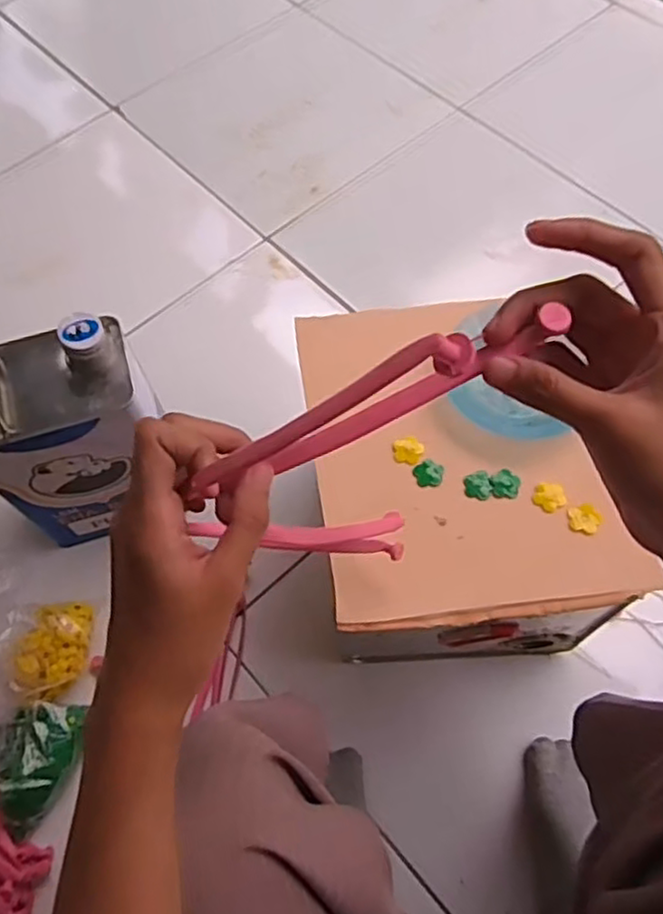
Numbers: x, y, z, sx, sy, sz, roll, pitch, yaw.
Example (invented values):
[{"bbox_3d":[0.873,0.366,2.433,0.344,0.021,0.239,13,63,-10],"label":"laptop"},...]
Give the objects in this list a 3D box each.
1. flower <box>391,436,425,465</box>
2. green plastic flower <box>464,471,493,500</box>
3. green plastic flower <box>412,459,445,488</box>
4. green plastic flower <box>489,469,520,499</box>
[{"bbox_3d":[0.062,-0.005,0.559,0.025,0.004,0.023,-10,63,-2],"label":"flower"},{"bbox_3d":[0.116,0.022,0.543,0.021,0.004,0.024,-4,63,1],"label":"green plastic flower"},{"bbox_3d":[0.078,0.013,0.550,0.023,0.004,0.023,-12,63,-3],"label":"green plastic flower"},{"bbox_3d":[0.136,0.021,0.540,0.021,0.005,0.024,6,64,6],"label":"green plastic flower"}]

